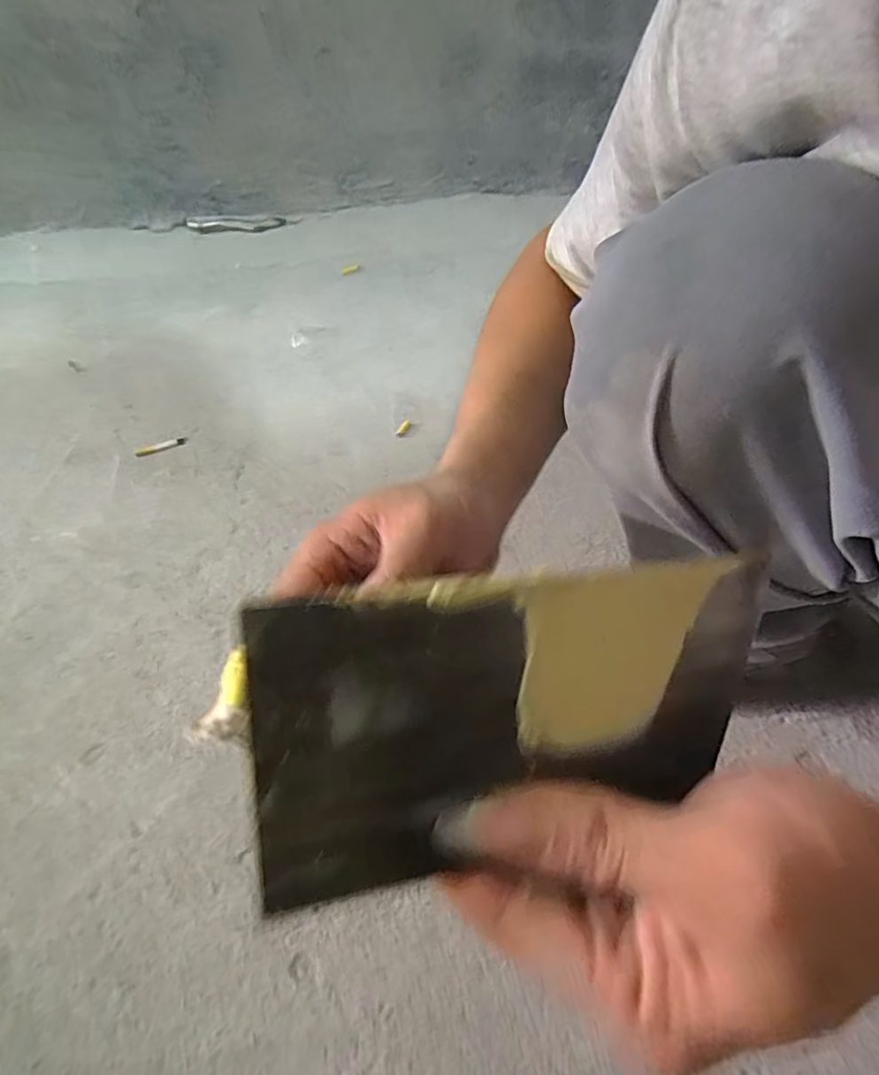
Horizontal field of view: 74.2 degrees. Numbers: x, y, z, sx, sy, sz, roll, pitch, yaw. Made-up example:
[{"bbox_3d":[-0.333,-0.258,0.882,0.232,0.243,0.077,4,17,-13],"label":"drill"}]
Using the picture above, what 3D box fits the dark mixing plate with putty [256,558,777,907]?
[{"bbox_3d":[0.024,0.045,0.150,0.135,0.071,0.004,-5,8,-16],"label":"dark mixing plate with putty"}]

